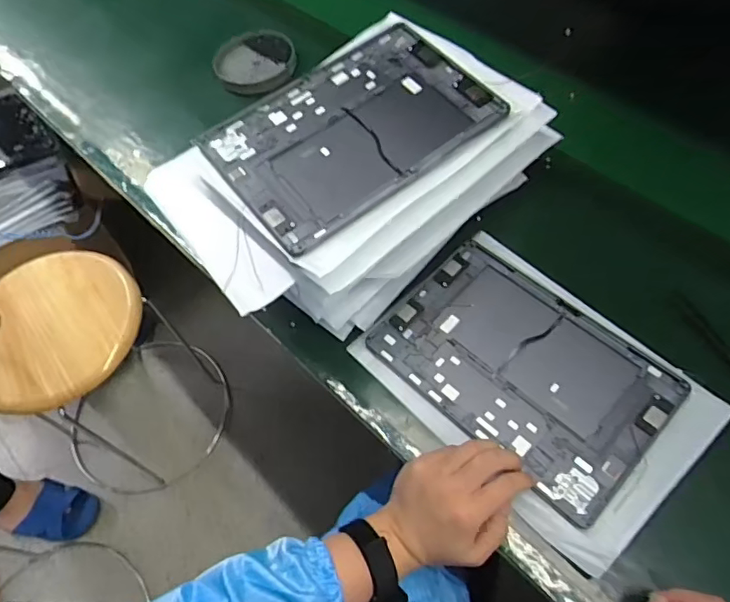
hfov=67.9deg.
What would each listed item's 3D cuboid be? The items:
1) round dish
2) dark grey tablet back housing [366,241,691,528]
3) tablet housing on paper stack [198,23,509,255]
[{"bbox_3d":[-0.156,-0.341,0.772,0.113,0.020,0.111,-2,60,3],"label":"round dish"},{"bbox_3d":[0.148,0.060,0.518,0.167,0.014,0.257,-43,64,-17],"label":"dark grey tablet back housing"},{"bbox_3d":[-0.010,-0.169,0.523,0.258,0.013,0.173,-36,64,-15],"label":"tablet housing on paper stack"}]

